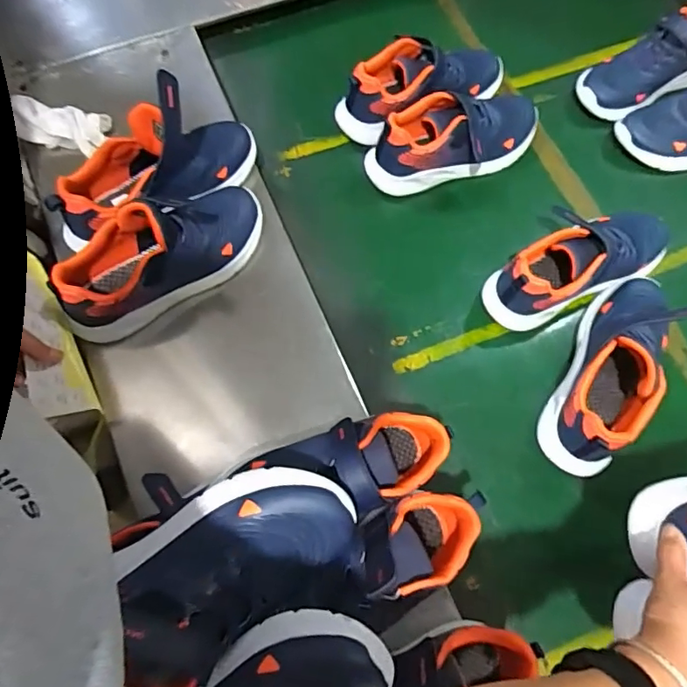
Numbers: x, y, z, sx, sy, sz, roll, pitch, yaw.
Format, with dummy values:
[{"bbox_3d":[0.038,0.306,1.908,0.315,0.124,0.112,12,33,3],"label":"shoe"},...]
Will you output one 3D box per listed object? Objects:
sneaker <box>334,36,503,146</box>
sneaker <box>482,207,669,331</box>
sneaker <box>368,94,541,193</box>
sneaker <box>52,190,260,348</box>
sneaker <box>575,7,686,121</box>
[{"bbox_3d":[0.112,-0.368,0.742,0.237,0.099,0.107,-32,74,-12],"label":"sneaker"},{"bbox_3d":[0.294,-0.099,0.640,0.243,0.094,0.078,-24,72,-10],"label":"sneaker"},{"bbox_3d":[0.152,-0.278,0.710,0.245,0.099,0.087,-18,71,-8],"label":"sneaker"},{"bbox_3d":[-0.198,-0.101,0.576,0.246,0.092,0.080,-31,73,-12],"label":"sneaker"},{"bbox_3d":[0.454,-0.413,0.751,0.233,0.089,0.104,-23,72,-9],"label":"sneaker"}]

